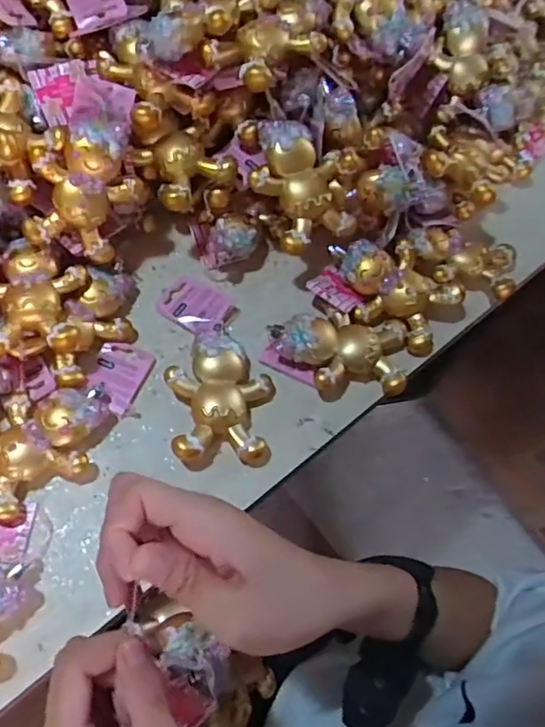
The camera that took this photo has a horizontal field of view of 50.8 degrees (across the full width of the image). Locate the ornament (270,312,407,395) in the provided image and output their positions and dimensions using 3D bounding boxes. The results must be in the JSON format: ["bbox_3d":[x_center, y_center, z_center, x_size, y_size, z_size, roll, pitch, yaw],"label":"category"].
[{"bbox_3d":[0.059,-0.012,0.486,0.110,0.034,0.069,4,64,-2],"label":"ornament"}]

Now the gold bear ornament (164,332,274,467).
[{"bbox_3d":[-0.043,0.025,0.466,0.082,0.032,0.109,3,64,-2],"label":"gold bear ornament"}]

